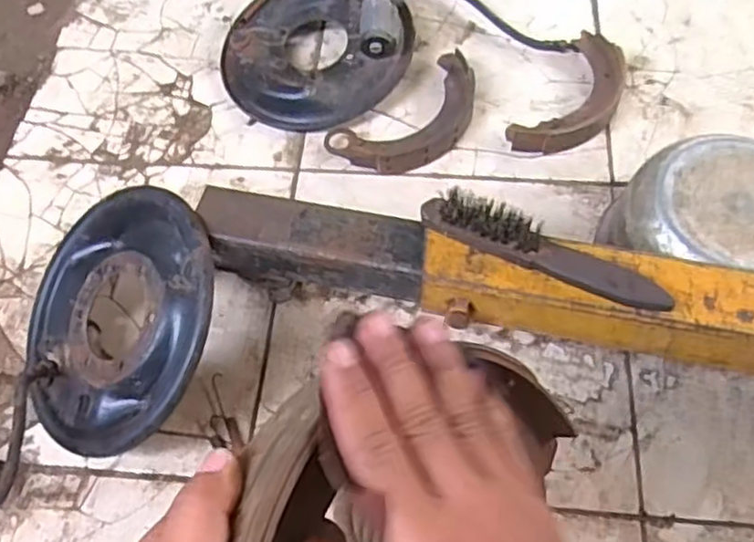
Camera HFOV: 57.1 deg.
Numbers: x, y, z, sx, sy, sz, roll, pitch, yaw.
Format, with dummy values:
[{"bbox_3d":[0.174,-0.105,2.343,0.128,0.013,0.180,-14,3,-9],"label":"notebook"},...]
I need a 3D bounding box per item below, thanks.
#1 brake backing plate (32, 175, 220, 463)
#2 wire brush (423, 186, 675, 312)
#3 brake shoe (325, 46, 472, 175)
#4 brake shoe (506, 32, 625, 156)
[{"bbox_3d":[-0.262,0.046,0.711,0.259,0.033,0.270,-9,72,30],"label":"brake backing plate"},{"bbox_3d":[0.150,-0.016,0.626,0.226,0.048,0.036,24,65,15],"label":"wire brush"},{"bbox_3d":[0.053,-0.201,0.923,0.222,0.030,0.118,-36,66,-14],"label":"brake shoe"},{"bbox_3d":[0.265,-0.228,0.920,0.101,0.035,0.218,32,69,18],"label":"brake shoe"}]

